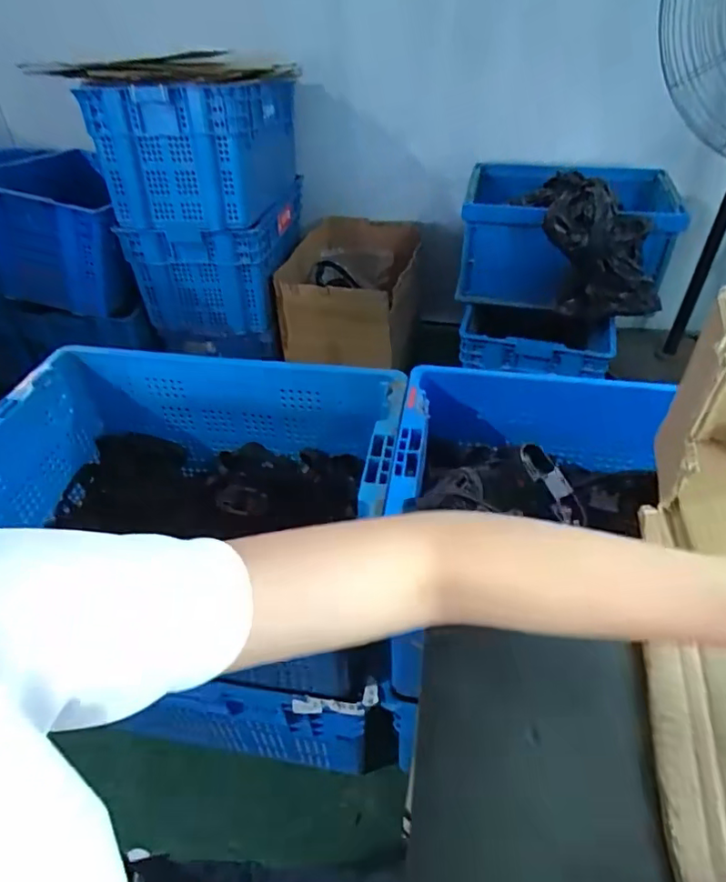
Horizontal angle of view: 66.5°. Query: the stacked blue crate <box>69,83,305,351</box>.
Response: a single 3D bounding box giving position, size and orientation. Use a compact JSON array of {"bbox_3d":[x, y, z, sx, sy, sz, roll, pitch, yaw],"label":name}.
[{"bbox_3d":[-0.407,-0.626,1.563,0.388,0.684,0.394,6,42,9],"label":"stacked blue crate"}]

